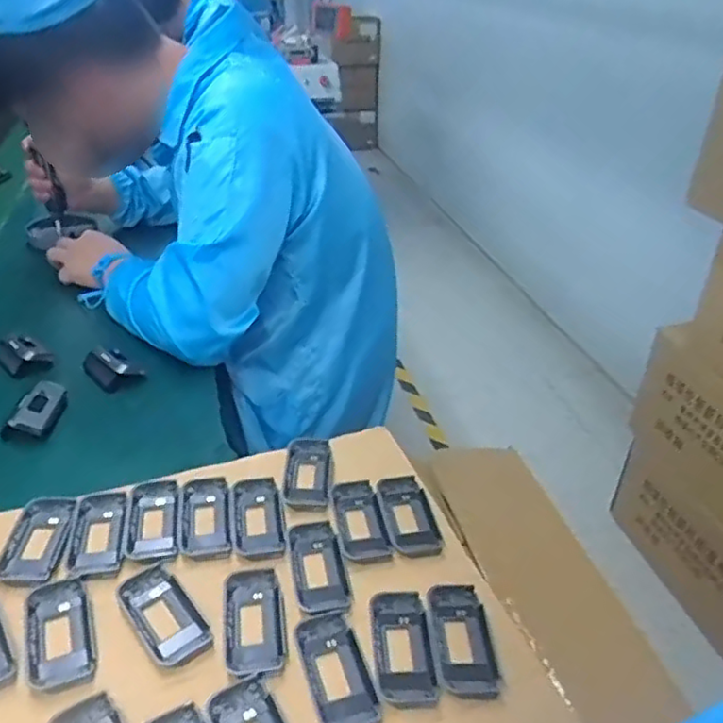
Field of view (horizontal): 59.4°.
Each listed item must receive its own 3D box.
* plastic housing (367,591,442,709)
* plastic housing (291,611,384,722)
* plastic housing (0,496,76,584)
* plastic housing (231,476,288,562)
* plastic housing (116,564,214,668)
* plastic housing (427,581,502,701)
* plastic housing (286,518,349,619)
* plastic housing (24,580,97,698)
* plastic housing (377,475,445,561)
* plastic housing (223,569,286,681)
[{"bbox_3d":[0.025,0.181,0.402,0.037,0.011,0.075,-2,33,-5],"label":"plastic housing"},{"bbox_3d":[-0.016,0.189,0.387,0.039,0.009,0.074,-12,35,-19],"label":"plastic housing"},{"bbox_3d":[-0.234,0.126,0.457,0.038,0.008,0.076,-3,33,-6],"label":"plastic housing"},{"bbox_3d":[-0.080,0.116,0.485,0.038,0.007,0.078,-6,34,-11],"label":"plastic housing"},{"bbox_3d":[-0.131,0.166,0.417,0.038,0.009,0.078,-26,42,-35],"label":"plastic housing"},{"bbox_3d":[0.064,0.178,0.409,0.038,0.014,0.074,-3,33,-7],"label":"plastic housing"},{"bbox_3d":[-0.032,0.146,0.449,0.038,0.011,0.076,-7,34,-13],"label":"plastic housing"},{"bbox_3d":[-0.191,0.170,0.399,0.039,0.009,0.078,-14,36,-23],"label":"plastic housing"},{"bbox_3d":[0.036,0.118,0.492,0.037,0.011,0.076,-6,34,-10],"label":"plastic housing"},{"bbox_3d":[-0.070,0.168,0.413,0.040,0.010,0.077,-6,34,-11],"label":"plastic housing"}]

